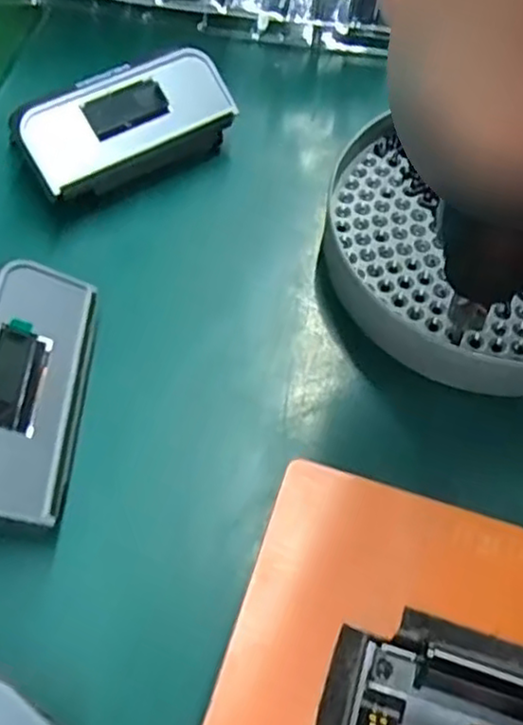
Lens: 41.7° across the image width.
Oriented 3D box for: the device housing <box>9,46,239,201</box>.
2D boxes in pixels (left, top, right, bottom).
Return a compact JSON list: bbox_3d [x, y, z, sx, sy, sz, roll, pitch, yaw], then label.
[{"bbox_3d":[-0.048,-0.084,0.244,0.076,0.029,0.029,-32,65,-18],"label":"device housing"}]

